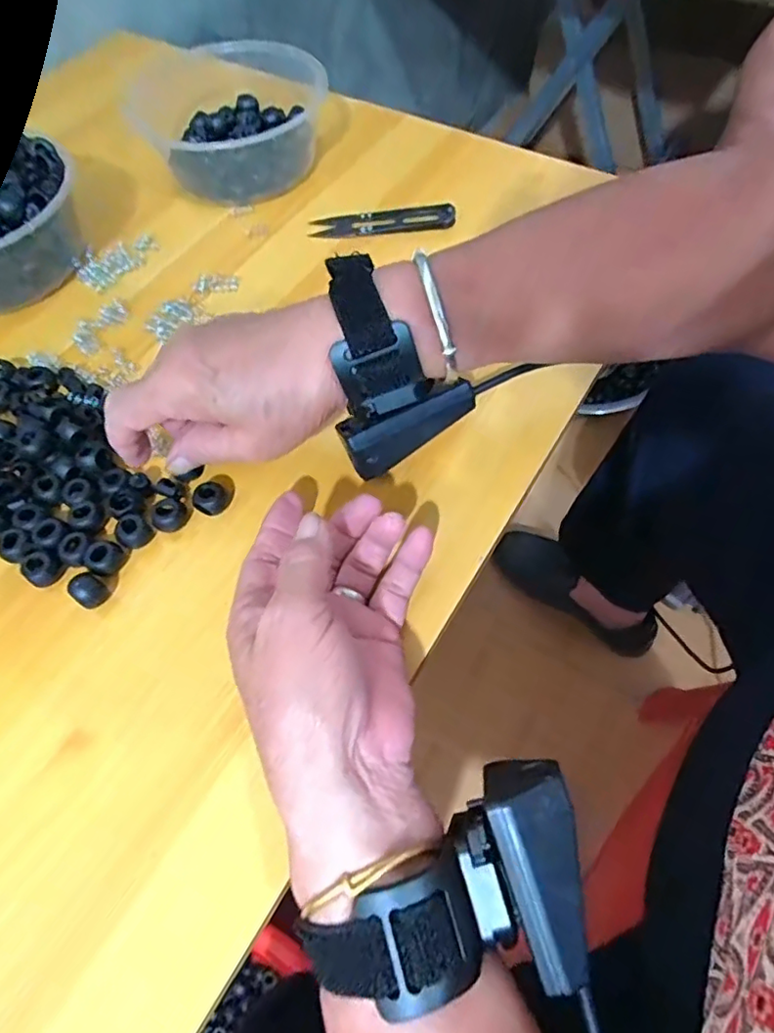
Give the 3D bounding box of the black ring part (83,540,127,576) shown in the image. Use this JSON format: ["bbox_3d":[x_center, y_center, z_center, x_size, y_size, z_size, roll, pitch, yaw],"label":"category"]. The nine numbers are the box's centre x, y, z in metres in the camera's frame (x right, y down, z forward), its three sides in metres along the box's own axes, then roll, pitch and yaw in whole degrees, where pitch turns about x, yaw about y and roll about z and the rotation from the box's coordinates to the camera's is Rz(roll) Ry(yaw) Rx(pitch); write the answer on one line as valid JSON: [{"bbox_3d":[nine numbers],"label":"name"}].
[{"bbox_3d":[-0.139,0.021,0.288,0.015,0.014,0.016,-1,61,2],"label":"black ring part"}]

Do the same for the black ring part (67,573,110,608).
[{"bbox_3d":[-0.142,0.036,0.278,0.014,0.017,0.014,-1,61,2],"label":"black ring part"}]

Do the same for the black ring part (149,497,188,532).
[{"bbox_3d":[-0.111,0.000,0.298,0.016,0.015,0.016,11,62,8],"label":"black ring part"}]

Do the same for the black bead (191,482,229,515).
[{"bbox_3d":[-0.091,-0.009,0.301,0.017,0.017,0.013,-31,64,-15],"label":"black bead"}]

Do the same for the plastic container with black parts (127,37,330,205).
[{"bbox_3d":[-0.116,-0.298,0.445,0.138,0.043,0.150,-7,61,-2],"label":"plastic container with black parts"}]

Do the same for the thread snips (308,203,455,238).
[{"bbox_3d":[-0.003,-0.208,0.410,0.099,0.014,0.019,1,61,3],"label":"thread snips"}]

